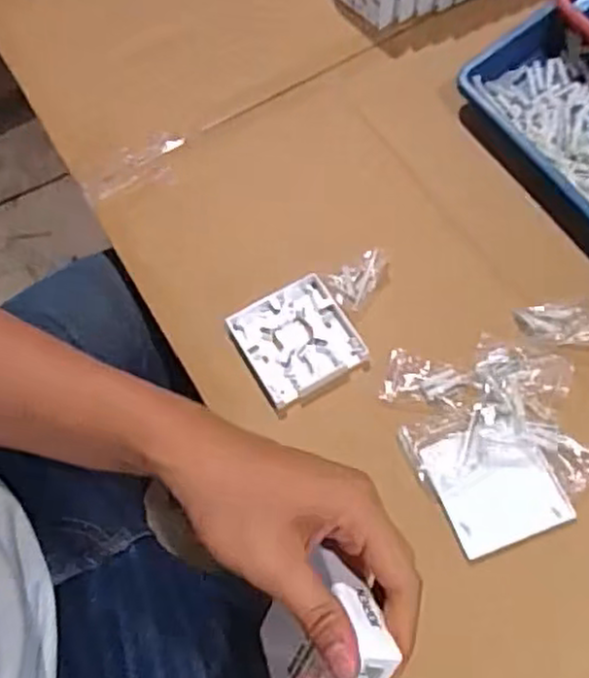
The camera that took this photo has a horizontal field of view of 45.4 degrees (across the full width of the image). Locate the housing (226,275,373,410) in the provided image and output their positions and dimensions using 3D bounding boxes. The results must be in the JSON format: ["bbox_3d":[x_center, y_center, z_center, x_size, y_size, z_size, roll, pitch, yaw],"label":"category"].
[{"bbox_3d":[0.002,0.000,0.574,0.088,0.012,0.088,-28,67,-9],"label":"housing"}]

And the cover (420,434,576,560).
[{"bbox_3d":[0.148,0.108,0.521,0.084,0.007,0.087,-21,67,-6],"label":"cover"}]

